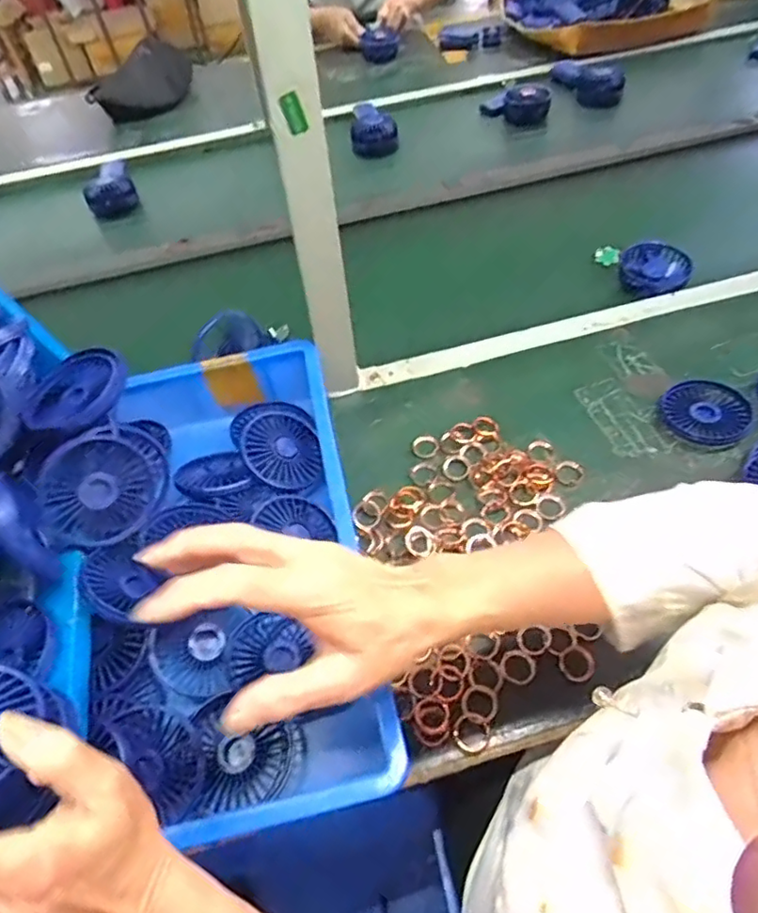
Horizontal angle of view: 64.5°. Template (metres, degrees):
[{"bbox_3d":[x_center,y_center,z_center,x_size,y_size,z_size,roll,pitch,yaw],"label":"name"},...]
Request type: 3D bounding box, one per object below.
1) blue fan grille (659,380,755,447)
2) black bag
[{"bbox_3d":[0.349,-0.046,0.639,0.087,0.011,0.081,-3,51,4],"label":"blue fan grille"},{"bbox_3d":[-0.517,-0.819,1.321,0.240,0.115,0.085,-34,56,-20],"label":"black bag"}]

